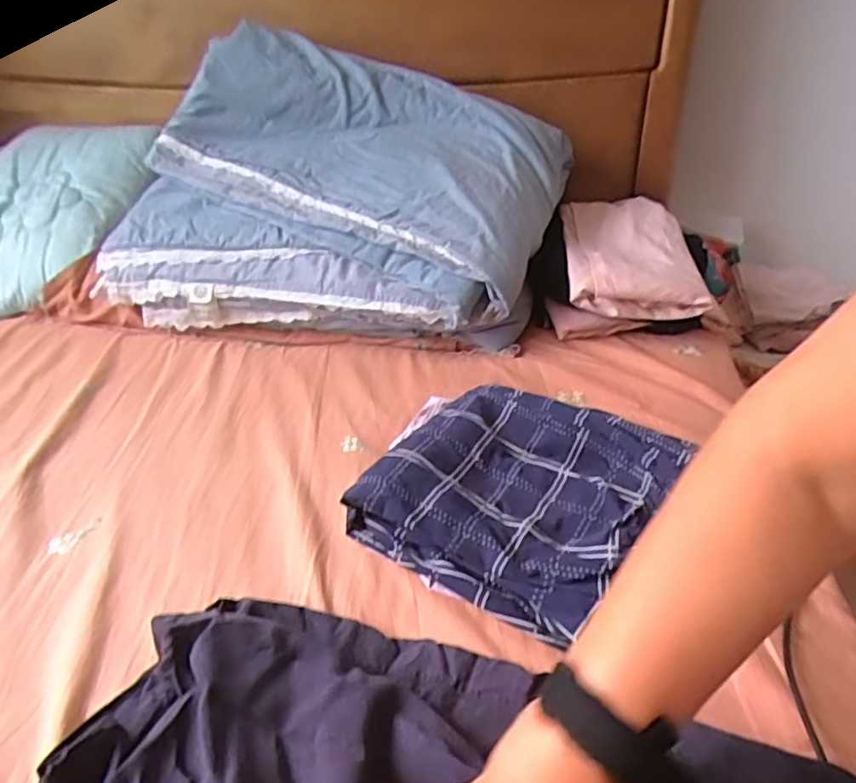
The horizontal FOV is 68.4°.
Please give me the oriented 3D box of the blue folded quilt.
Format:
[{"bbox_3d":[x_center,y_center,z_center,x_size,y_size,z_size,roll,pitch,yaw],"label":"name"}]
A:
[{"bbox_3d":[-0.112,-0.275,0.897,0.627,0.314,0.341,5,33,8],"label":"blue folded quilt"}]

